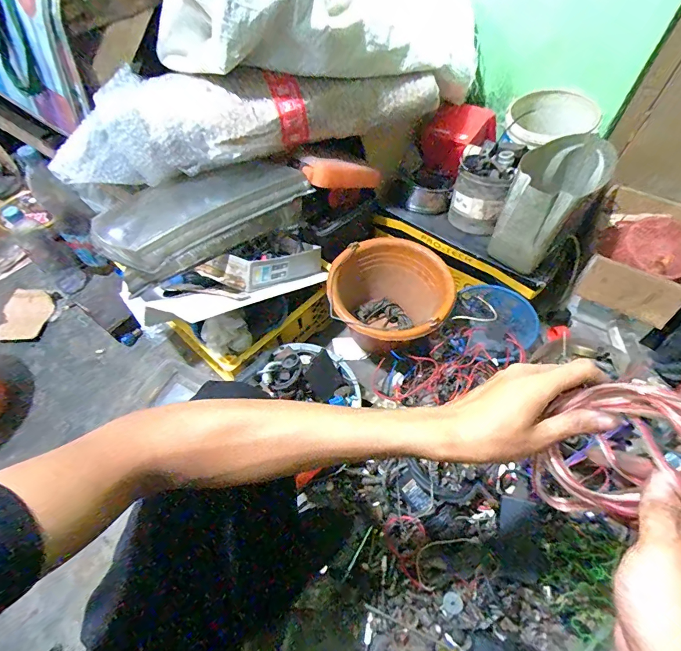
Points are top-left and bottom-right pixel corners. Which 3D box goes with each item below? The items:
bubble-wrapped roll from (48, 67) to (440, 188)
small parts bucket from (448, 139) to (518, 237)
[{"bbox_3d":[-0.153,-0.387,0.711,0.635,0.131,0.170,-20,58,-13],"label":"bubble-wrapped roll"},{"bbox_3d":[0.304,-0.296,0.867,0.105,0.154,0.129,16,58,10],"label":"small parts bucket"}]

